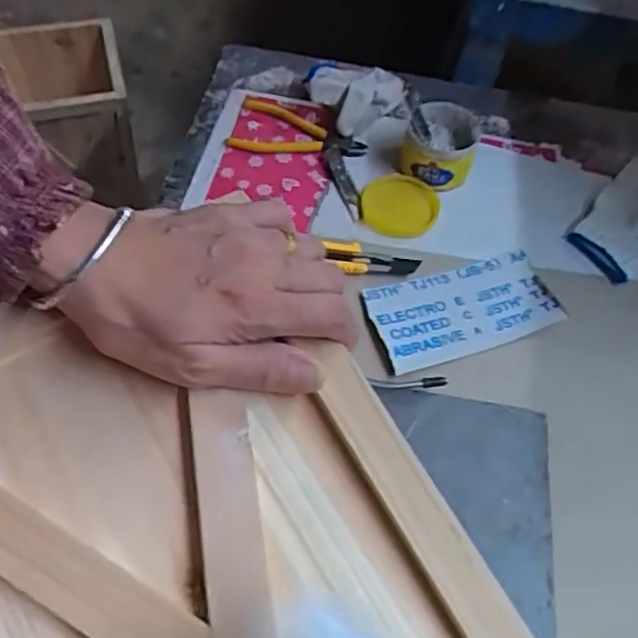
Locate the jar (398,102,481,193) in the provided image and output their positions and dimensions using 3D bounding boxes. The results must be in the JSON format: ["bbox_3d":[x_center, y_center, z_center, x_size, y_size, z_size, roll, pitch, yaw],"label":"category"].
[{"bbox_3d":[0.134,-0.188,0.697,0.071,0.051,0.083,22,59,11],"label":"jar"}]

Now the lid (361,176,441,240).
[{"bbox_3d":[0.085,-0.118,0.679,0.079,0.010,0.083,1,57,-2],"label":"lid"}]

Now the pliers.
[{"bbox_3d":[-0.021,-0.213,0.730,0.150,0.010,0.084,13,57,5],"label":"pliers"}]

